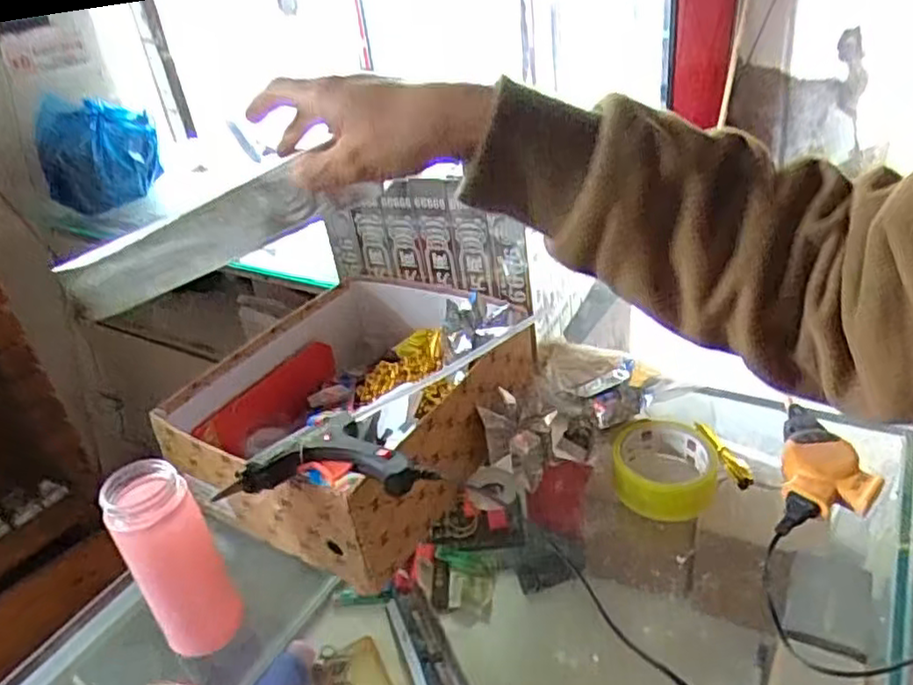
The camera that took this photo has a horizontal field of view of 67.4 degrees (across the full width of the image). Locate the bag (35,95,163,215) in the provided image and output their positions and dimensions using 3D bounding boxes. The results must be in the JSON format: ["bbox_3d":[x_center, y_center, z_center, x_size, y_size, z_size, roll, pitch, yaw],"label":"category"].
[{"bbox_3d":[-0.764,-0.410,1.482,0.140,0.212,0.215,9,36,24],"label":"bag"}]

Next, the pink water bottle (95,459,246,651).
[{"bbox_3d":[-0.216,0.167,0.528,0.065,0.155,0.053,-28,38,-29],"label":"pink water bottle"}]

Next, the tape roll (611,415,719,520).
[{"bbox_3d":[0.196,0.121,0.649,0.095,0.048,0.097,-5,33,3],"label":"tape roll"}]

